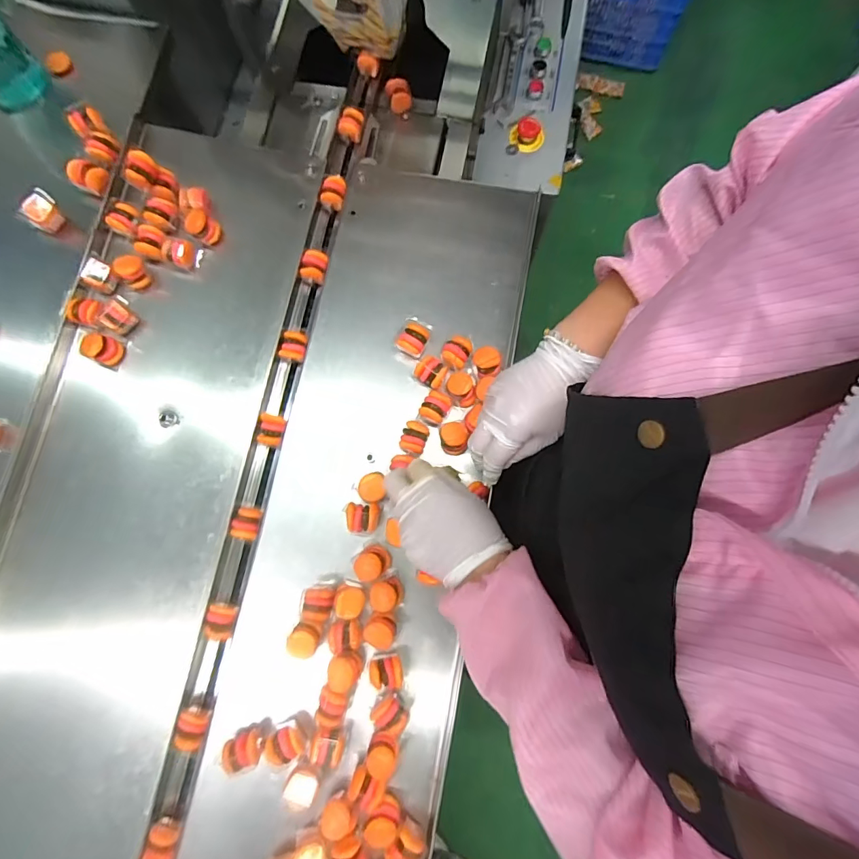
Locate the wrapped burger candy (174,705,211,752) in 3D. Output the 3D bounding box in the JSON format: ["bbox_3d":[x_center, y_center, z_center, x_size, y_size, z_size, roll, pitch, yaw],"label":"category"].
[{"bbox_3d":[-0.233,0.294,0.444,0.028,0.033,0.026,11,80,2],"label":"wrapped burger candy"}]

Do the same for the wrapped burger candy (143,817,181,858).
[{"bbox_3d":[-0.248,0.385,0.413,0.027,0.020,0.028,12,80,2],"label":"wrapped burger candy"}]

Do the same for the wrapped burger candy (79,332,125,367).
[{"bbox_3d":[-0.359,-0.088,0.497,0.031,0.032,0.031,0,79,0],"label":"wrapped burger candy"}]

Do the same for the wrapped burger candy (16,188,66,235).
[{"bbox_3d":[-0.434,-0.243,0.503,0.033,0.030,0.038,35,81,6],"label":"wrapped burger candy"}]

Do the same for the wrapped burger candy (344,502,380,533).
[{"bbox_3d":[-0.068,0.091,0.464,0.032,0.024,0.029,3,79,1],"label":"wrapped burger candy"}]

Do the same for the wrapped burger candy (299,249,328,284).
[{"bbox_3d":[-0.138,-0.195,0.539,0.031,0.027,0.029,13,80,2],"label":"wrapped burger candy"}]

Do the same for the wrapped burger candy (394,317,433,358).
[{"bbox_3d":[-0.017,-0.099,0.499,0.031,0.028,0.039,25,80,4],"label":"wrapped burger candy"}]

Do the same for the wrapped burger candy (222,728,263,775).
[{"bbox_3d":[-0.171,0.298,0.419,0.032,0.033,0.024,-24,80,-4],"label":"wrapped burger candy"}]

